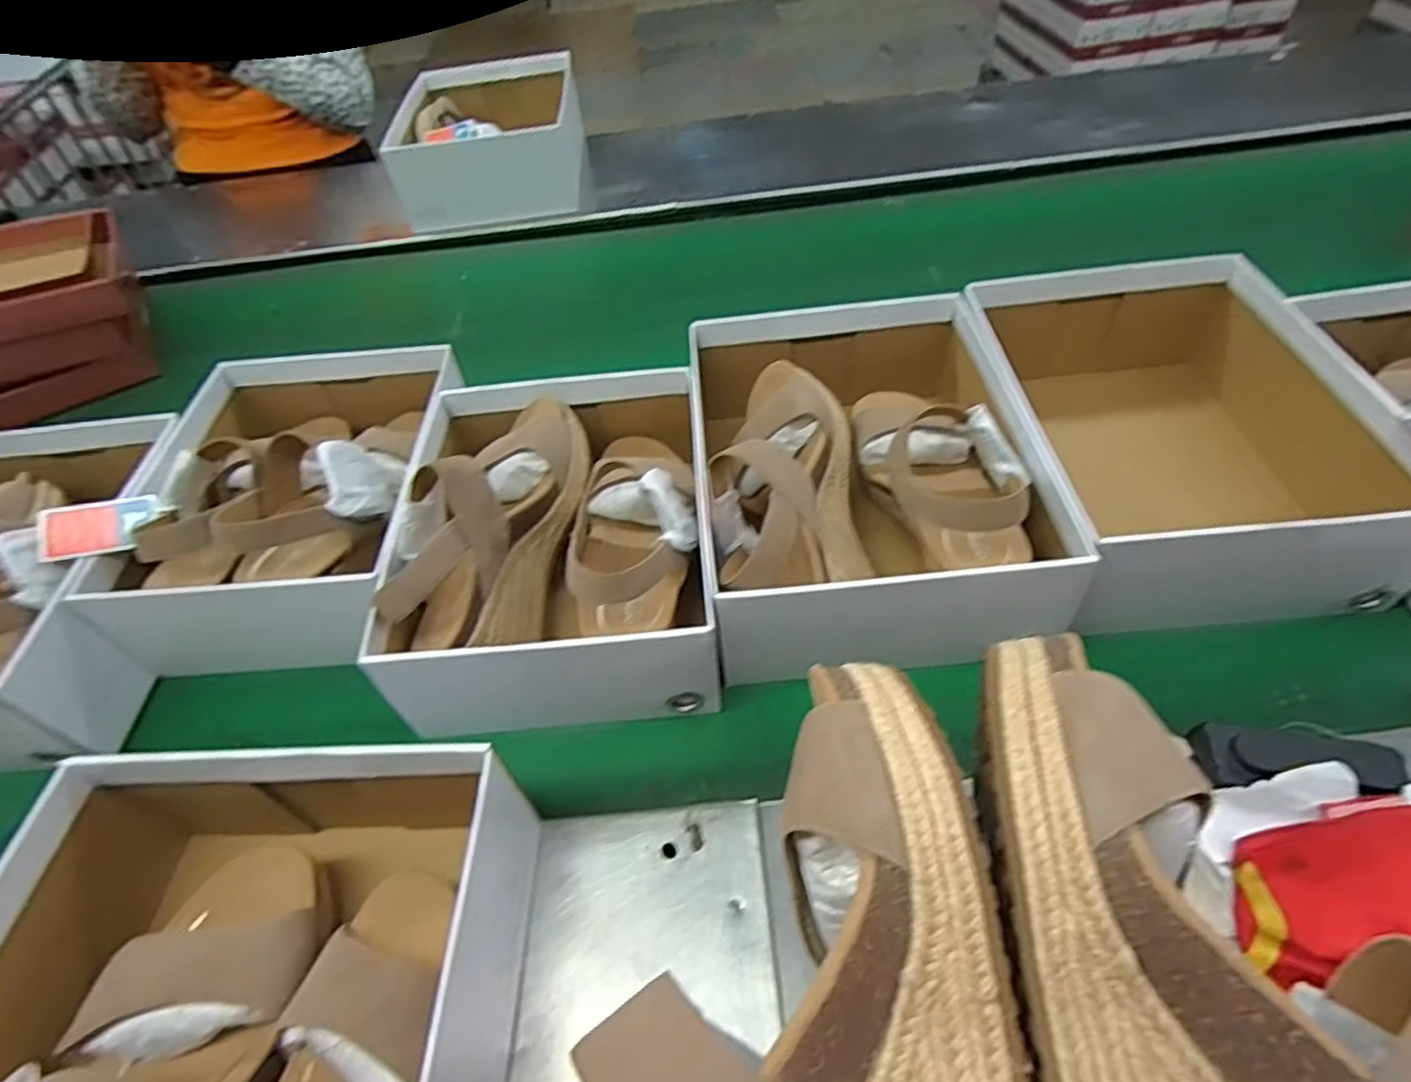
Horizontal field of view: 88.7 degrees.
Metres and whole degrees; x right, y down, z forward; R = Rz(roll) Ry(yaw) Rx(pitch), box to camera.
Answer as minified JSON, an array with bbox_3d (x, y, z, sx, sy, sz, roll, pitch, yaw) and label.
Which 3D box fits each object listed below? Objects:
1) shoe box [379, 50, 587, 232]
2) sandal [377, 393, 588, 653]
[{"bbox_3d":[-0.311,-0.580,1.045,0.268,0.104,0.366,-11,48,-8],"label":"shoe box"},{"bbox_3d":[-0.152,-0.022,0.529,0.089,0.104,0.229,8,48,9],"label":"sandal"}]

